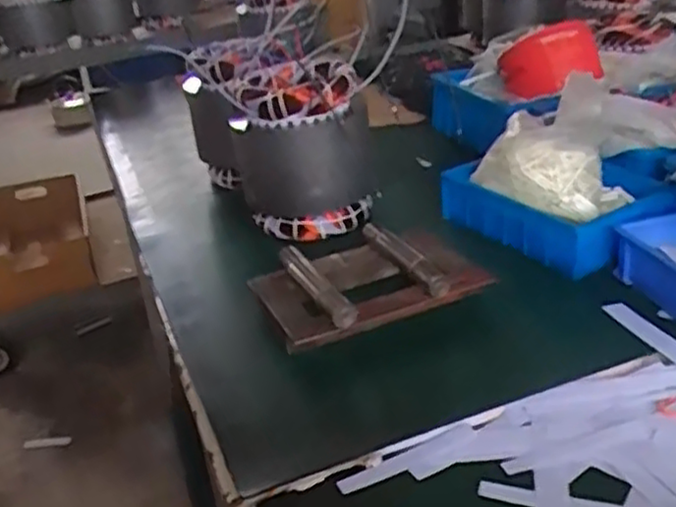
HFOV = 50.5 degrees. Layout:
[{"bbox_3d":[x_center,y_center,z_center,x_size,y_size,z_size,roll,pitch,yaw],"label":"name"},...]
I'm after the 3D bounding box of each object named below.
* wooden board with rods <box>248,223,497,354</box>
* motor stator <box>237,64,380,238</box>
[{"bbox_3d":[0.027,0.020,0.671,0.192,0.031,0.128,-14,30,-17],"label":"wooden board with rods"},{"bbox_3d":[-0.041,-0.125,0.858,0.150,0.172,0.133,-8,29,-5],"label":"motor stator"}]

